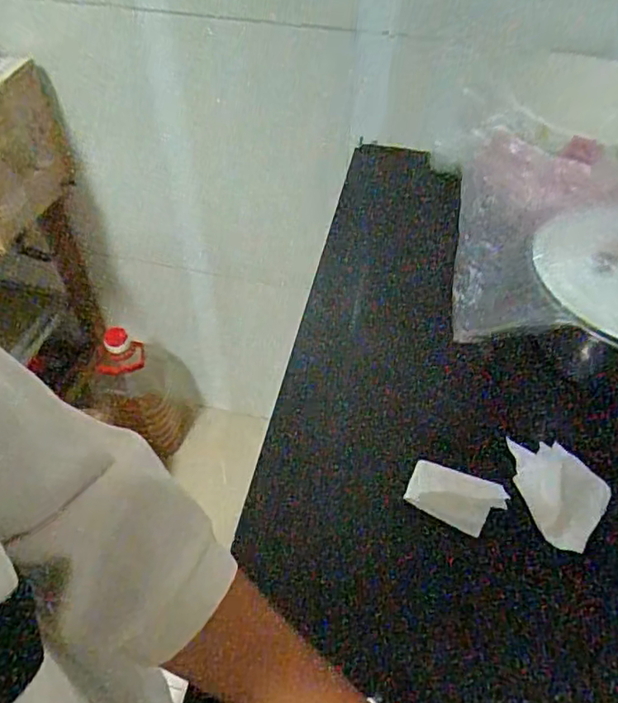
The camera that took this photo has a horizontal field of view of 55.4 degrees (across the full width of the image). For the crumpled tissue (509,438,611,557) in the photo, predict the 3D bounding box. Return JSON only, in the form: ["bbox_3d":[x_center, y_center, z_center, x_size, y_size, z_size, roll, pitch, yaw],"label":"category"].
[{"bbox_3d":[0.196,0.110,0.478,0.060,0.005,0.090,-49,46,7],"label":"crumpled tissue"}]

